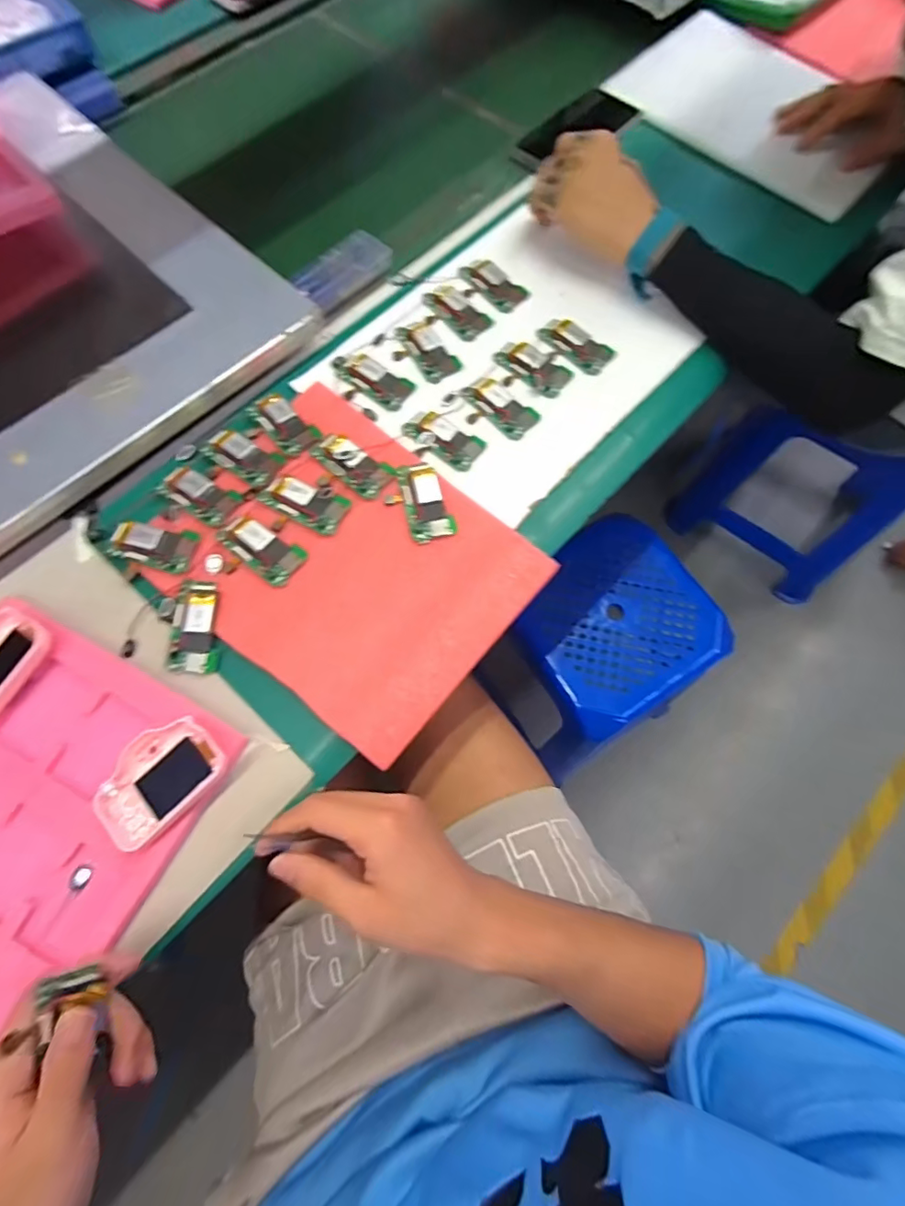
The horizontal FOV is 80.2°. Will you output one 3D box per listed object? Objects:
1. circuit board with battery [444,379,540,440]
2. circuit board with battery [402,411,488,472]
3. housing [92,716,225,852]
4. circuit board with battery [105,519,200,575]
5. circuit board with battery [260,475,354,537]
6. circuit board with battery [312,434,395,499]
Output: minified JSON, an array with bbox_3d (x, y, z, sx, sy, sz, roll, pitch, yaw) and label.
[{"bbox_3d":[0.038,-0.182,0.496,0.079,0.005,0.047,38,75,13],"label":"circuit board with battery"},{"bbox_3d":[-0.008,-0.149,0.482,0.070,0.005,0.036,32,73,11],"label":"circuit board with battery"},{"bbox_3d":[-0.203,0.124,0.375,0.059,0.020,0.085,37,74,13],"label":"housing"},{"bbox_3d":[-0.244,-0.047,0.433,0.070,0.004,0.036,11,70,4],"label":"circuit board with battery"},{"bbox_3d":[-0.122,-0.084,0.446,0.068,0.005,0.038,26,72,10],"label":"circuit board with battery"},{"bbox_3d":[-0.087,-0.120,0.460,0.072,0.011,0.034,35,74,12],"label":"circuit board with battery"}]

